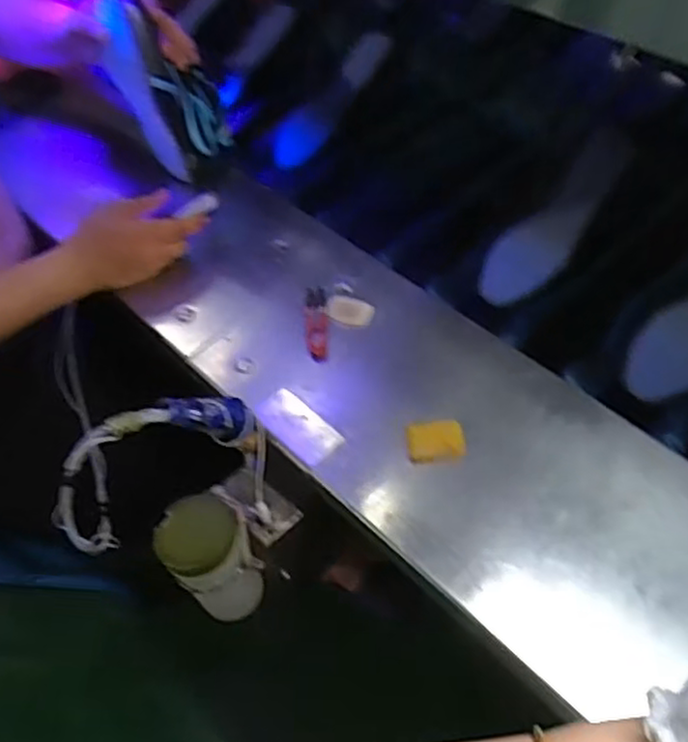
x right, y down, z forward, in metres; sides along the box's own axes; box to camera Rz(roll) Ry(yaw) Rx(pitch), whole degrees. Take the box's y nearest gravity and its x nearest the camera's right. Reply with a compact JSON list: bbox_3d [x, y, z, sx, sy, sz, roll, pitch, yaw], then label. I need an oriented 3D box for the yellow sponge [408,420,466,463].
[{"bbox_3d":[0.083,0.063,0.637,0.049,0.015,0.032,-4,50,1],"label":"yellow sponge"}]

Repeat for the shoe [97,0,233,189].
[{"bbox_3d":[-0.207,-0.320,0.837,0.075,0.263,0.086,22,75,21],"label":"shoe"}]

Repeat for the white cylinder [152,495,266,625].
[{"bbox_3d":[-0.131,0.183,0.692,0.079,0.112,0.080,-30,54,-19],"label":"white cylinder"}]

